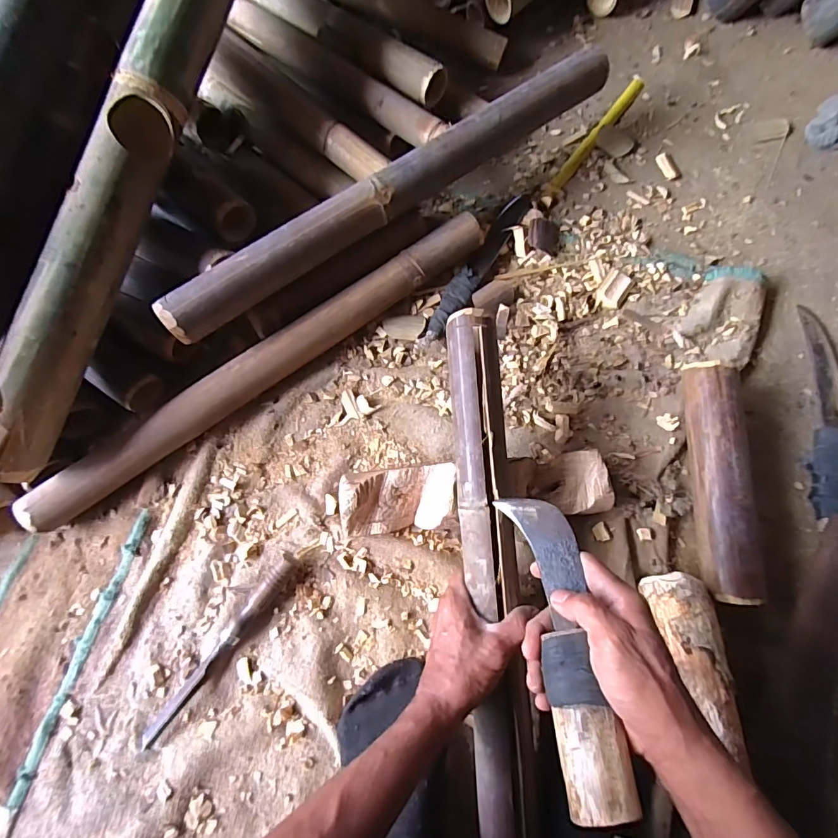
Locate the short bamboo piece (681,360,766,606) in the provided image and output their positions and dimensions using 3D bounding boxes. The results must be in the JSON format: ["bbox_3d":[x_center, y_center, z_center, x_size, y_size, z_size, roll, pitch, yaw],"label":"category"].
[{"bbox_3d":[0.344,0.065,0.517,0.048,0.060,0.265,2,74,2],"label":"short bamboo piece"}]

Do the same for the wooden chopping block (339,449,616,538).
[{"bbox_3d":[0.063,0.083,0.517,0.303,0.068,0.075,-6,74,0],"label":"wooden chopping block"}]

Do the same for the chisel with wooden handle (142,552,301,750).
[{"bbox_3d":[-0.222,0.252,0.501,0.026,0.023,0.240,37,79,11],"label":"chisel with wooden handle"}]

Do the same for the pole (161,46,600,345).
[{"bbox_3d":[-0.023,-0.289,0.556,0.643,0.050,0.055,-36,76,-8],"label":"pole"}]

